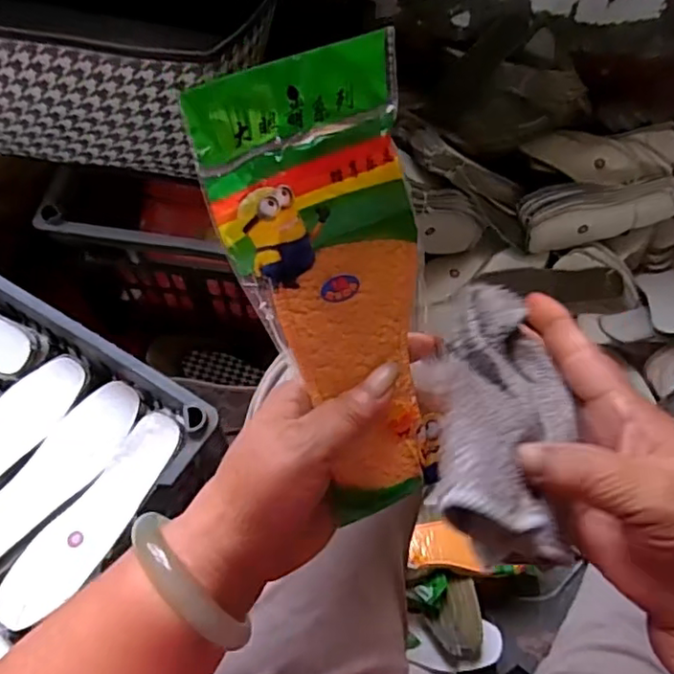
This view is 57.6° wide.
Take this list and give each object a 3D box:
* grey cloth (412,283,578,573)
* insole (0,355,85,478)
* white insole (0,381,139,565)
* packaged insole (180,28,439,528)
[{"bbox_3d":[0.074,0.034,0.284,0.068,0.040,0.142,10,43,4],"label":"grey cloth"},{"bbox_3d":[-0.344,0.108,0.617,0.073,0.006,0.217,31,66,13],"label":"insole"},{"bbox_3d":[-0.280,0.138,0.598,0.074,0.012,0.223,32,67,14],"label":"white insole"},{"bbox_3d":[0.004,-0.013,0.278,0.084,0.208,0.014,-19,22,-11],"label":"packaged insole"}]

